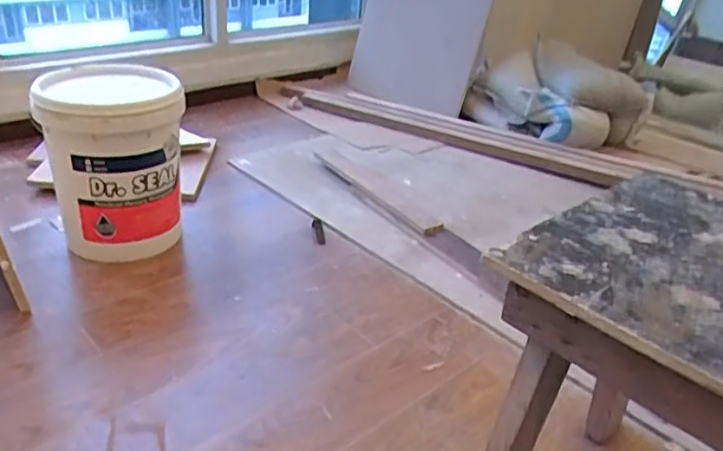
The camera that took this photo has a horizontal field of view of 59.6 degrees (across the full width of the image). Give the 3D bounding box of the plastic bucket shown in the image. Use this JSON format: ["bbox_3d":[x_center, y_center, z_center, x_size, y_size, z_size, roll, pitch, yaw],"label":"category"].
[{"bbox_3d":[-0.554,-0.138,1.439,0.289,0.385,0.253,-9,33,-22],"label":"plastic bucket"}]

